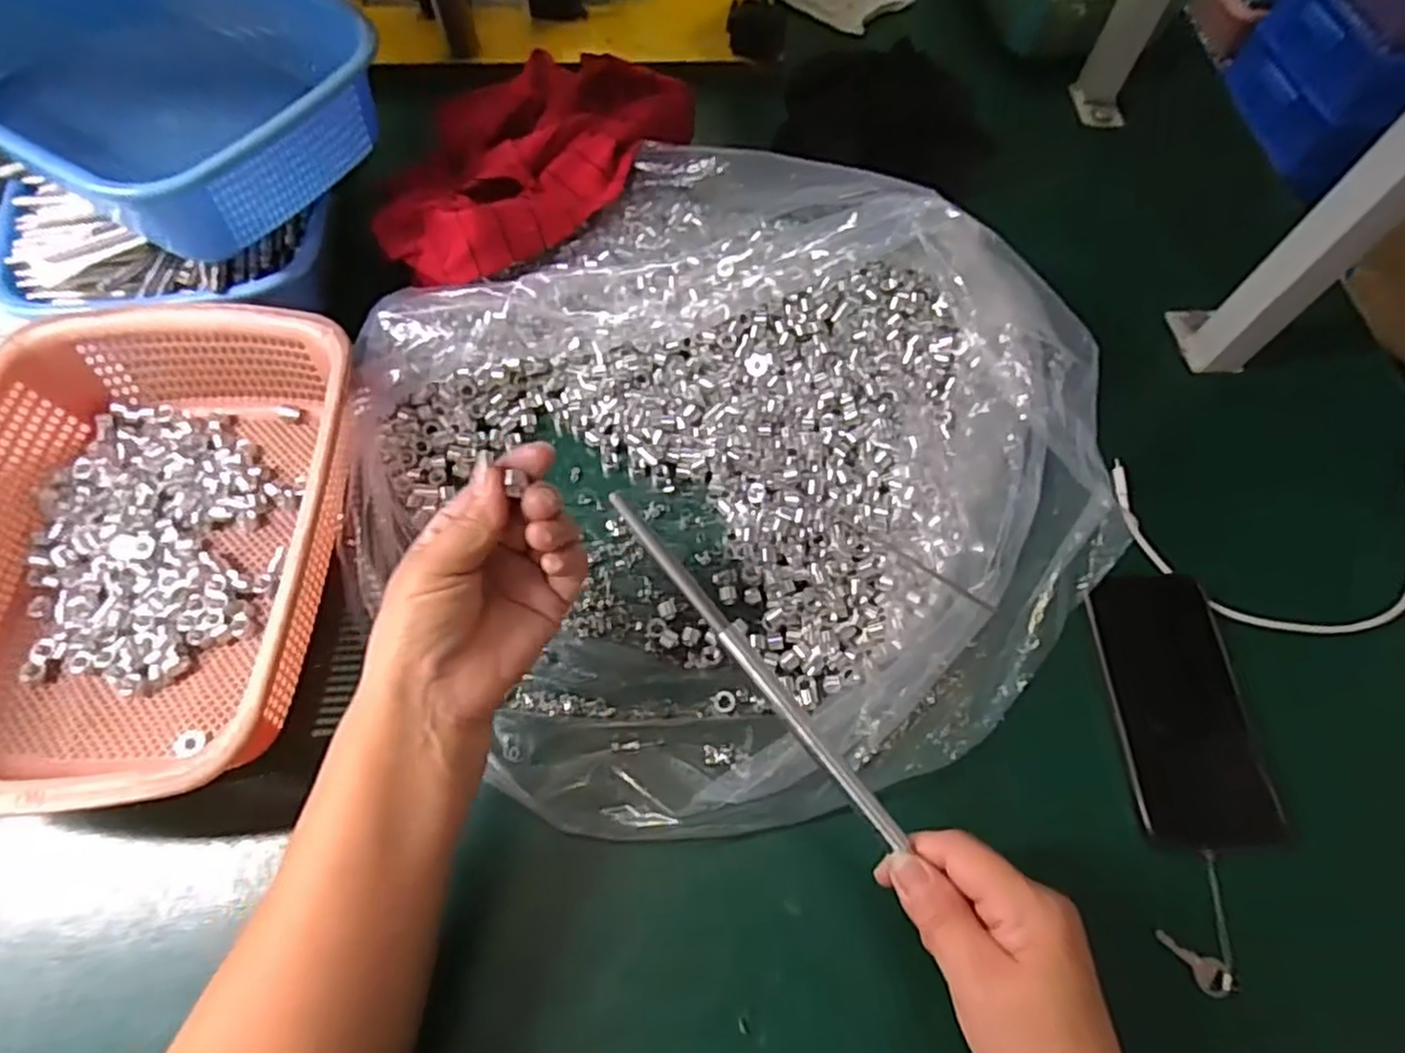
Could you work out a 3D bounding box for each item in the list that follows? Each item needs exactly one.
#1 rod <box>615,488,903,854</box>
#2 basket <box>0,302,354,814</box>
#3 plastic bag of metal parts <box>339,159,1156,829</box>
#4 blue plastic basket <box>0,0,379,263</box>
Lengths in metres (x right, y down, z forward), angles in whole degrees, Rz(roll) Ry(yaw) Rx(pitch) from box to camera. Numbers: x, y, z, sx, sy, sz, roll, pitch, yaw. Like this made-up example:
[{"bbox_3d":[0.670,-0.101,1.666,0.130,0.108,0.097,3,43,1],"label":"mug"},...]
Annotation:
[{"bbox_3d":[0.024,0.066,0.343,0.008,0.006,0.204,-39,88,-16],"label":"rod"},{"bbox_3d":[-0.319,0.007,0.418,0.213,0.071,0.294,-2,63,-4],"label":"basket"},{"bbox_3d":[0.021,-0.054,0.465,0.444,0.070,0.425,-31,70,-13],"label":"plastic bag of metal parts"},{"bbox_3d":[-0.375,-0.302,0.486,0.292,0.077,0.205,34,67,13],"label":"blue plastic basket"}]

